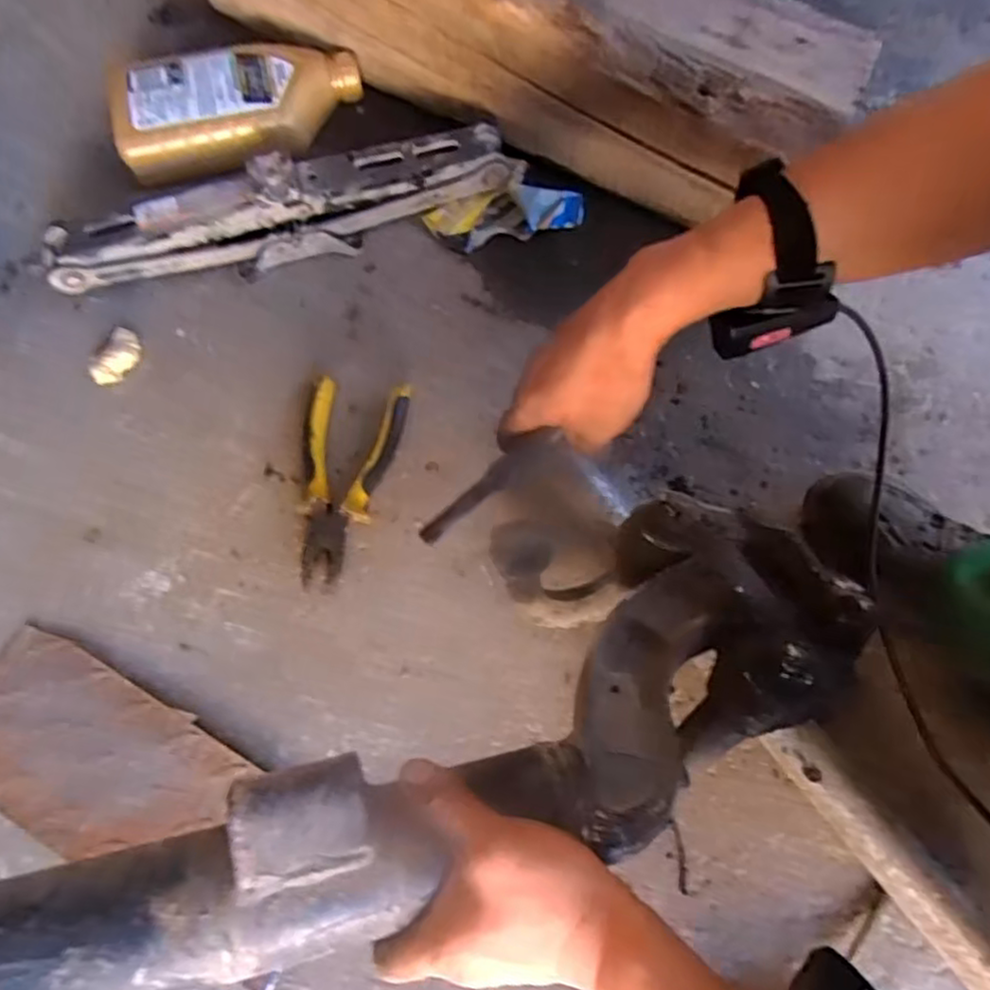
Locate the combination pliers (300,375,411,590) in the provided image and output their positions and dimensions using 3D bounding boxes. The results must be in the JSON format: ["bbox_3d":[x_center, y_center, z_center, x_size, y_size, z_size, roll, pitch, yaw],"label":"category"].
[{"bbox_3d":[-0.126,-0.013,0.561,0.079,0.021,0.171,8,73,1],"label":"combination pliers"}]

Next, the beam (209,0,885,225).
[{"bbox_3d":[0.012,-0.434,0.626,0.619,0.150,0.134,26,74,6],"label":"beam"}]

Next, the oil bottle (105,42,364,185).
[{"bbox_3d":[-0.242,-0.370,0.645,0.223,0.060,0.101,-13,74,-6],"label":"oil bottle"}]

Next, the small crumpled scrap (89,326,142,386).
[{"bbox_3d":[-0.333,-0.120,0.594,0.029,0.015,0.053,20,74,4],"label":"small crumpled scrap"}]

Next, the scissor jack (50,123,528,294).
[{"bbox_3d":[-0.182,-0.255,0.609,0.430,0.072,0.065,-16,75,-6],"label":"scissor jack"}]

